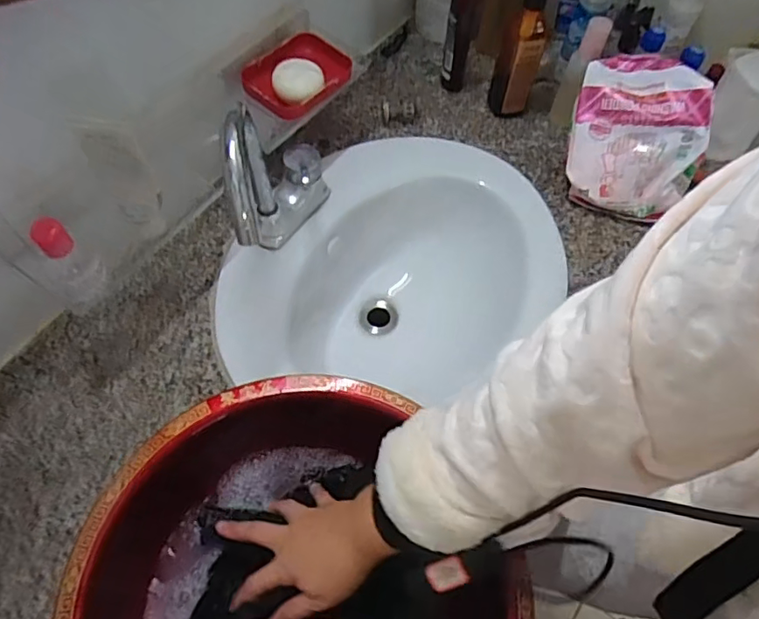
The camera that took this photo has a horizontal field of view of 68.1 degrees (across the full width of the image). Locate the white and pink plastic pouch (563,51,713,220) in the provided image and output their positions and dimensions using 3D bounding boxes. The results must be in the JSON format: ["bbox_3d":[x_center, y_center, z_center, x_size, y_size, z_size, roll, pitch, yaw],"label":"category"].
[{"bbox_3d":[0.343,-0.233,0.773,0.171,0.172,0.144,21,61,9],"label":"white and pink plastic pouch"}]

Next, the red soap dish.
[{"bbox_3d":[-0.107,-0.310,0.731,0.106,0.024,0.131,34,64,16],"label":"red soap dish"}]

